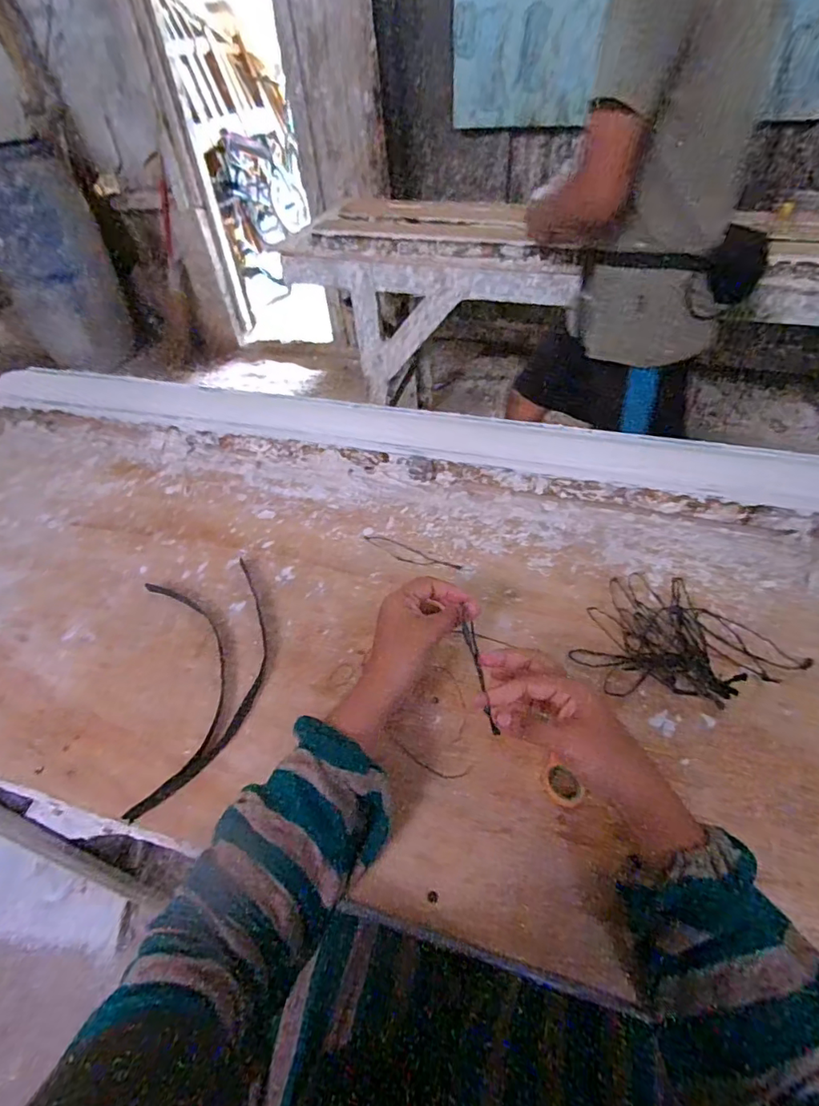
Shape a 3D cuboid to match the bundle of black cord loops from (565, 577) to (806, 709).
[{"bbox_3d":[0.267,0.093,0.506,0.147,0.024,0.169,-37,55,-27],"label":"bundle of black cord loops"}]

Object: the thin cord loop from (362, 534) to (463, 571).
[{"bbox_3d":[0.000,0.002,0.620,0.127,0.004,0.024,20,52,21],"label":"thin cord loop"}]

